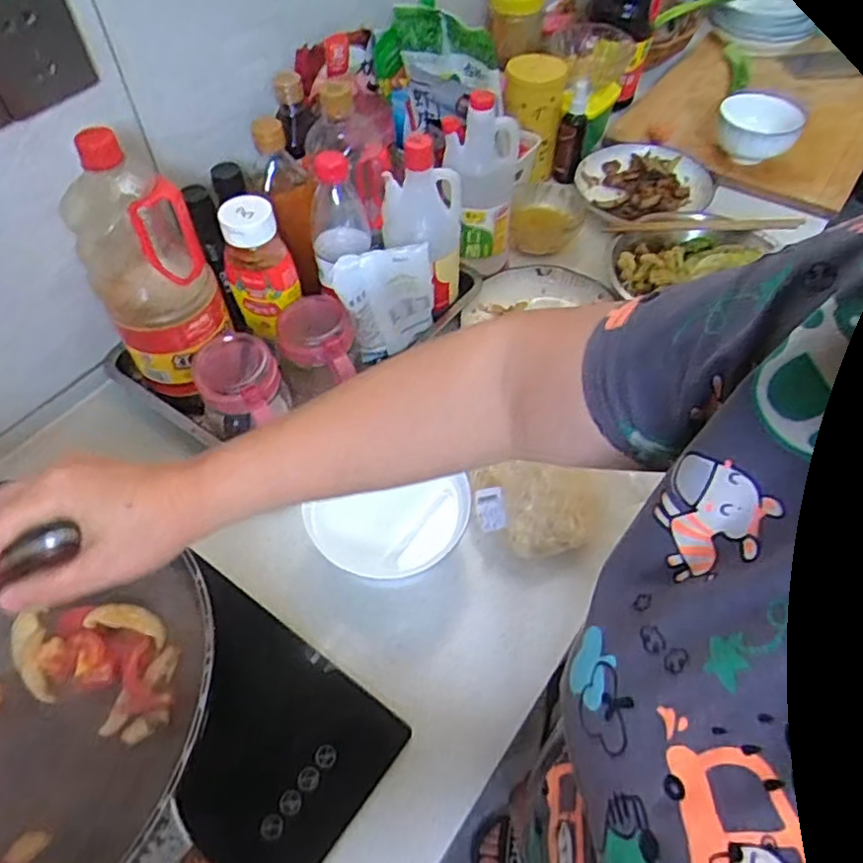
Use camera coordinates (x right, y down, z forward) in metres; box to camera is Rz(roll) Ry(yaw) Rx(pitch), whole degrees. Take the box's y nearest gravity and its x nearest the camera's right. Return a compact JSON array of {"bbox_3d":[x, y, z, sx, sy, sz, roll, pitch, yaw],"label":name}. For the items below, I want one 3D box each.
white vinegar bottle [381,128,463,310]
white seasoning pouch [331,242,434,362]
[{"bbox_3d":[-0.002,-0.234,0.724,0.090,0.188,0.070,-23,55,-16],"label":"white vinegar bottle"},{"bbox_3d":[-0.047,-0.140,0.700,0.109,0.133,0.018,-17,54,-12],"label":"white seasoning pouch"}]

